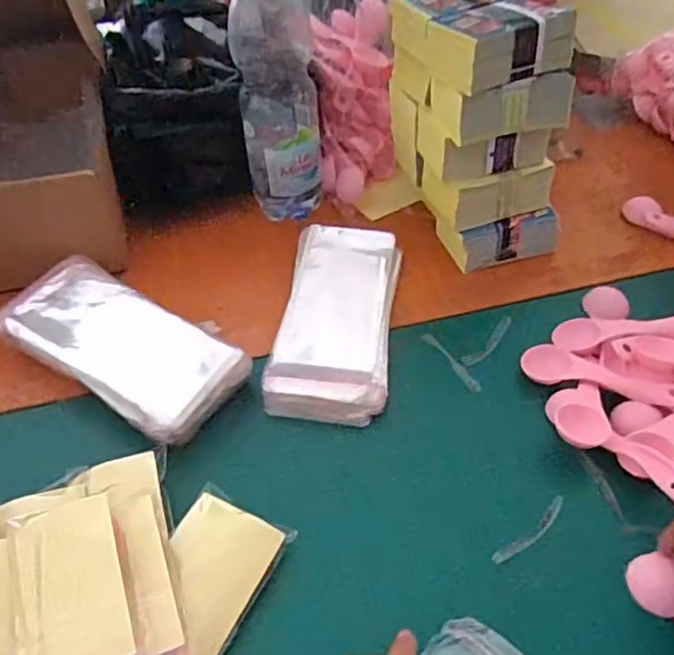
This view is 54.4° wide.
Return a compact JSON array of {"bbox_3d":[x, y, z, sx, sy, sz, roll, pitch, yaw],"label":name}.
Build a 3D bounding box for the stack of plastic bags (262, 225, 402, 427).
[{"bbox_3d":[0.001,-0.009,0.532,0.087,0.028,0.190,5,47,5],"label":"stack of plastic bags"}]

